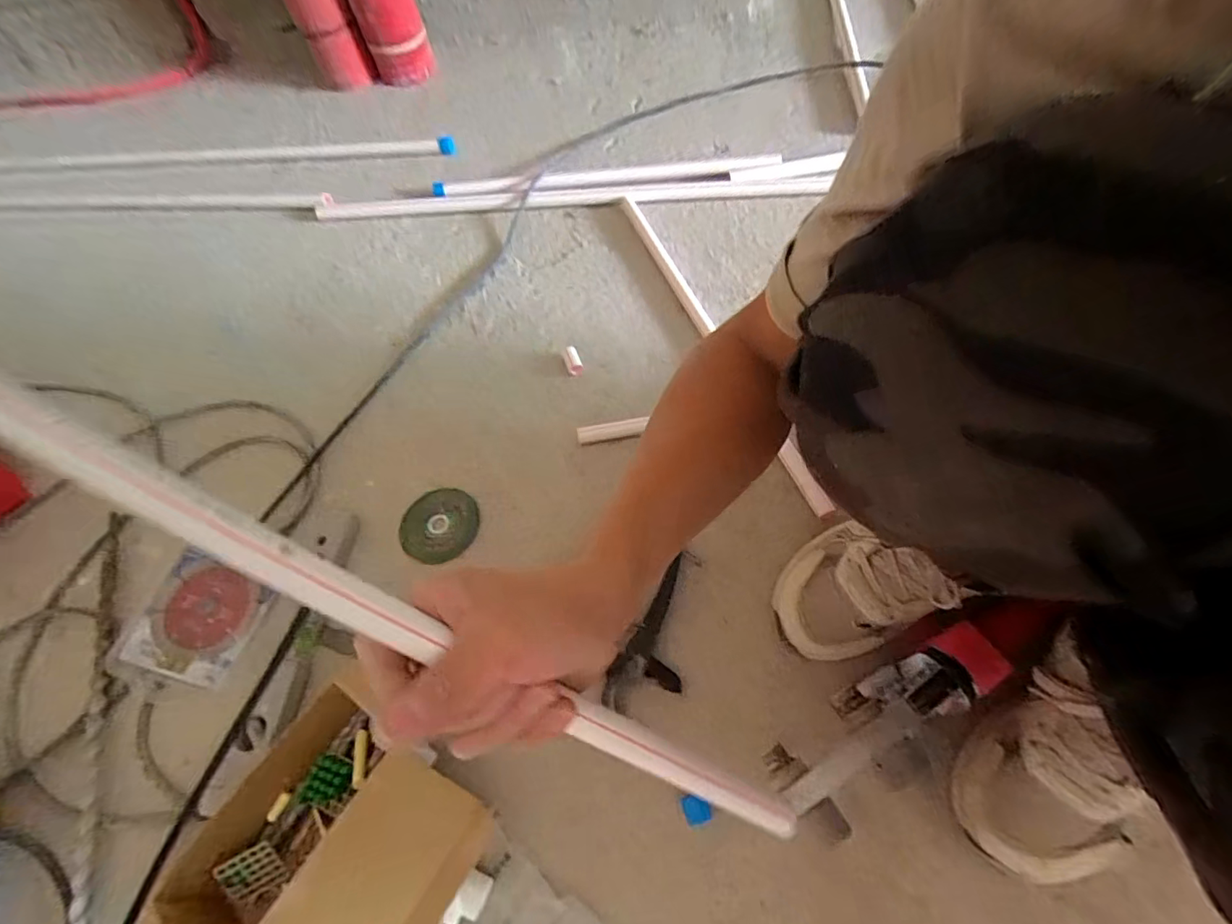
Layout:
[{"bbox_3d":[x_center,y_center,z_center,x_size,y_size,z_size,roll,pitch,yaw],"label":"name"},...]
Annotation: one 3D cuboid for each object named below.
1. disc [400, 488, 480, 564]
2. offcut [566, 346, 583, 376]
[{"bbox_3d":[-0.208,0.073,0.612,0.088,0.006,0.091,-2,60,3],"label":"disc"},{"bbox_3d":[-0.059,-0.140,0.719,0.019,0.015,0.042,-18,74,-6],"label":"offcut"}]

